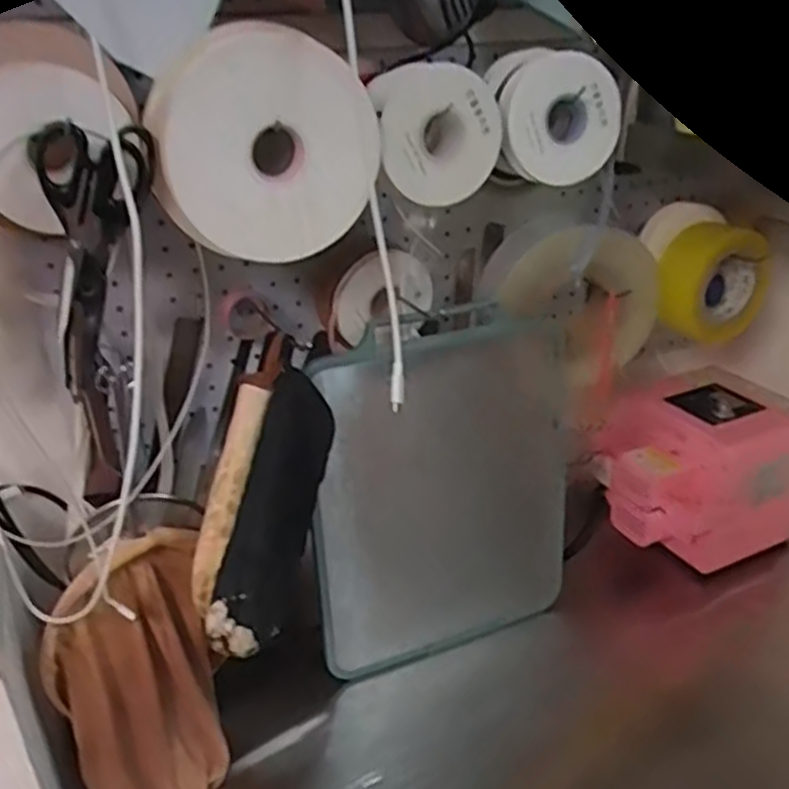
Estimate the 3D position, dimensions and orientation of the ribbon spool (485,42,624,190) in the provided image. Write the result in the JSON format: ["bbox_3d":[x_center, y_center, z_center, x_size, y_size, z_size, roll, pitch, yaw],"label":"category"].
[{"bbox_3d":[0.128,-0.234,0.646,0.107,0.101,0.063,-4,25,-23],"label":"ribbon spool"}]

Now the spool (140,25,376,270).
[{"bbox_3d":[-0.090,-0.172,0.537,0.149,0.142,0.049,-13,30,-23],"label":"spool"}]

